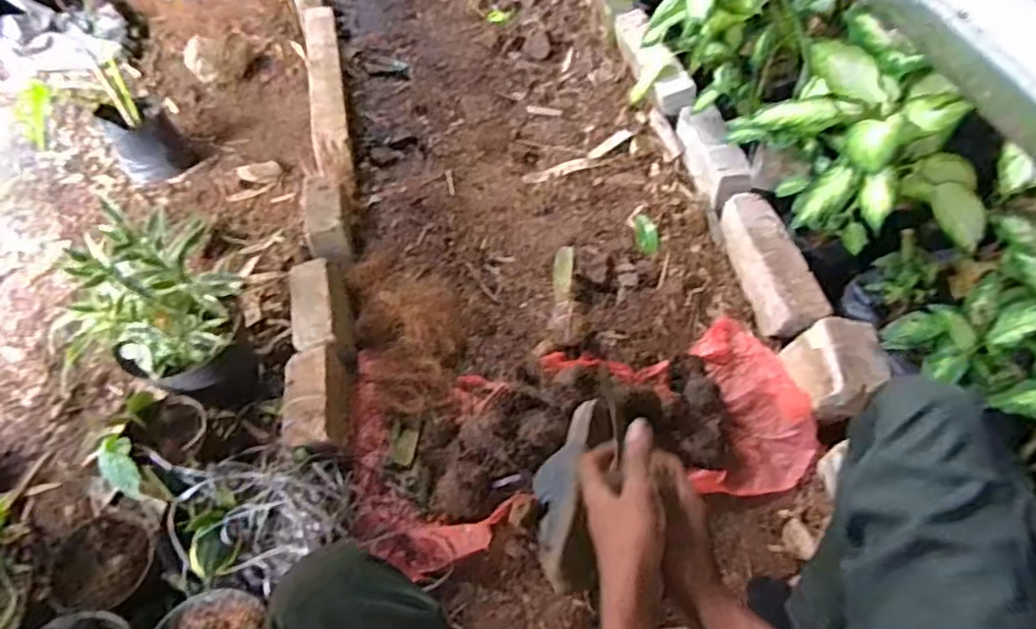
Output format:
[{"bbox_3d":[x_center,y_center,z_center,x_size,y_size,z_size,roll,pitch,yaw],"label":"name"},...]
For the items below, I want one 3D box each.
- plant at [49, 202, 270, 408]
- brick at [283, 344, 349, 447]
[{"bbox_3d":[-0.595,0.009,1.090,0.206,0.360,0.239,11,58,10],"label":"plant"},{"bbox_3d":[-0.343,0.149,1.093,0.100,0.087,0.187,-13,57,-6],"label":"brick"}]

